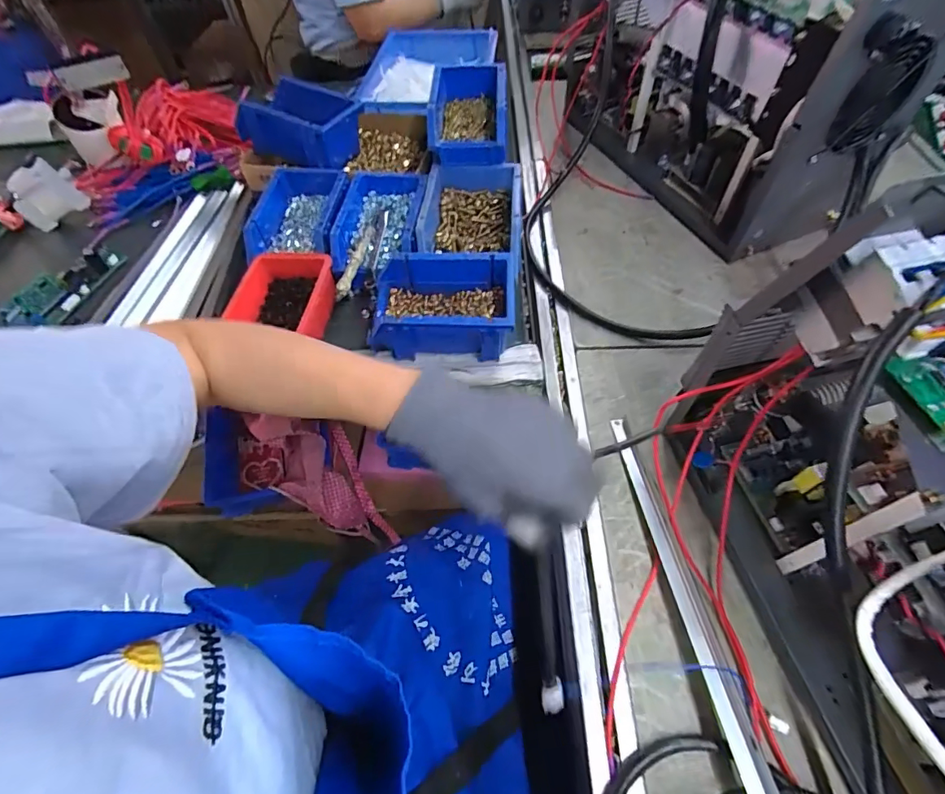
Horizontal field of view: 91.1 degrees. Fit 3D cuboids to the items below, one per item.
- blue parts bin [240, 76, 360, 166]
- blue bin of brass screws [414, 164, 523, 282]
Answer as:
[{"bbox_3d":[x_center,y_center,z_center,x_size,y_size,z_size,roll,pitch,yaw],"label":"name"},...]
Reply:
[{"bbox_3d":[-0.244,-0.385,0.664,0.138,0.085,0.105,19,60,15],"label":"blue parts bin"},{"bbox_3d":[-0.002,-0.224,0.593,0.124,0.065,0.172,0,57,4],"label":"blue bin of brass screws"}]

